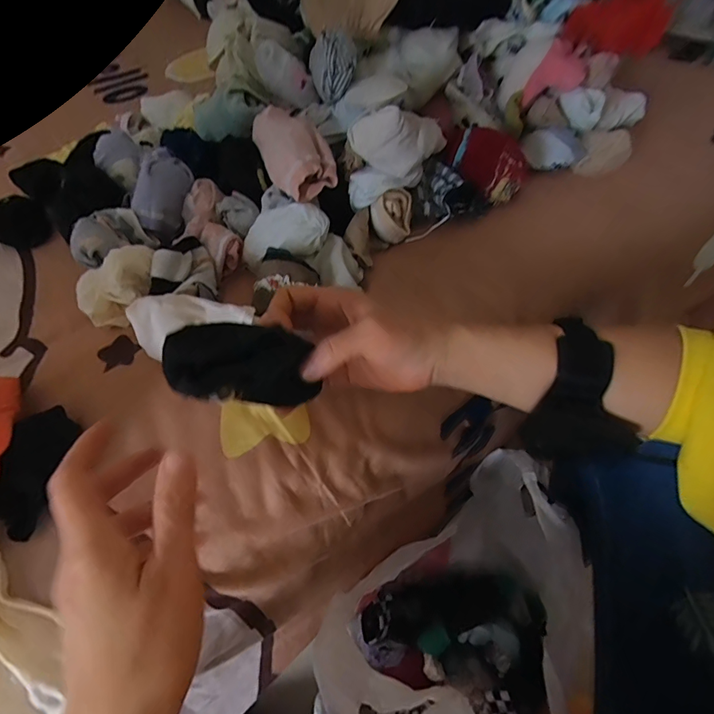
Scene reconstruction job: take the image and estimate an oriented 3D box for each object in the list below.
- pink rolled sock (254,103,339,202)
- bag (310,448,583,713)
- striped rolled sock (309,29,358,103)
[{"bbox_3d":[-0.066,-0.210,0.443,0.043,0.061,0.107,-13,55,-50],"label":"pink rolled sock"},{"bbox_3d":[0.129,0.325,0.510,0.310,0.282,0.213,-36,57,-20],"label":"bag"},{"bbox_3d":[-0.024,-0.305,0.462,0.047,0.070,0.049,-8,53,-3],"label":"striped rolled sock"}]

